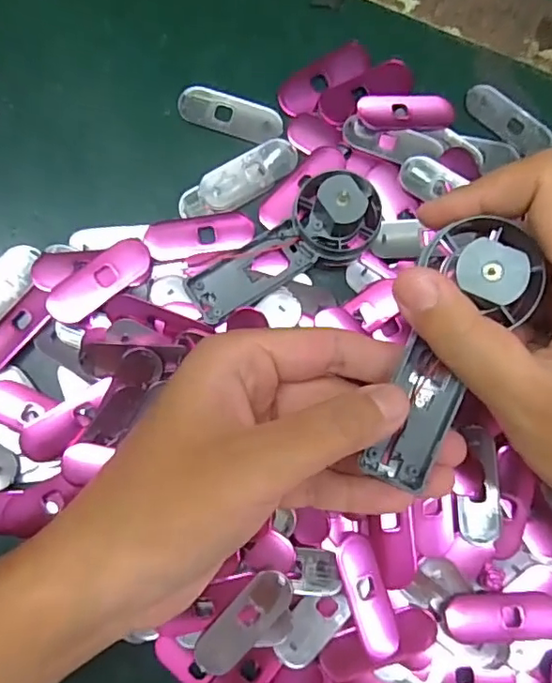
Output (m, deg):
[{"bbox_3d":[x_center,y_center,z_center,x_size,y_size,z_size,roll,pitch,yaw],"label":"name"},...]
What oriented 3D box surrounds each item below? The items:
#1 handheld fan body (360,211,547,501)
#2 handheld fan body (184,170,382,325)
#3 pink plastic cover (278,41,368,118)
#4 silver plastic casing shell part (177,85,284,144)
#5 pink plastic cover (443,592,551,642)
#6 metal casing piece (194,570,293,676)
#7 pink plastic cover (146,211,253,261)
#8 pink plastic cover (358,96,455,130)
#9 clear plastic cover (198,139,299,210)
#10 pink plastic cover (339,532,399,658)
[{"bbox_3d":[0.055,0.006,0.183,0.034,0.020,0.088,14,117,-2],"label":"handheld fan body"},{"bbox_3d":[0.004,-0.039,0.248,0.087,0.021,0.035,-31,85,8],"label":"handheld fan body"},{"bbox_3d":[0.023,-0.129,0.277,0.052,0.004,0.020,-38,86,-8],"label":"pink plastic cover"},{"bbox_3d":[-0.021,-0.109,0.271,0.050,0.004,0.019,18,81,-1],"label":"silver plastic casing shell part"},{"bbox_3d":[0.095,0.116,0.241,0.048,0.008,0.017,-2,82,-4],"label":"pink plastic cover"},{"bbox_3d":[-0.014,0.117,0.237,0.019,0.009,0.049,42,82,3],"label":"metal casing piece"},{"bbox_3d":[-0.035,-0.049,0.261,0.048,0.004,0.019,-9,83,-5],"label":"pink plastic cover"},{"bbox_3d":[0.064,-0.111,0.275,0.047,0.004,0.018,-1,82,-4],"label":"pink plastic cover"},{"bbox_3d":[-0.013,-0.080,0.267,0.049,0.004,0.021,-30,85,-7],"label":"clear plastic cover"},{"bbox_3d":[0.039,0.106,0.237,0.016,0.012,0.050,-15,83,-6],"label":"pink plastic cover"}]

